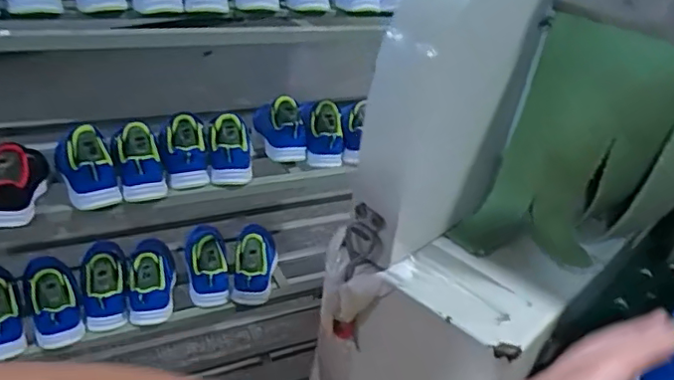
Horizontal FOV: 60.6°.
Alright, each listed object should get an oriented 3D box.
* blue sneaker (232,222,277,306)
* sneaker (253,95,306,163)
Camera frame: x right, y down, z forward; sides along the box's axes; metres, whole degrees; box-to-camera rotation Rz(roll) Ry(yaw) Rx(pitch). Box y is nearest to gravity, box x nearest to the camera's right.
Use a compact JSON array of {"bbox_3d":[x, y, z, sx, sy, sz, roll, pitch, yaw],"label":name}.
[{"bbox_3d":[-0.148,0.118,1.034,0.077,0.095,0.161,4,31,-4],"label":"blue sneaker"},{"bbox_3d":[-0.103,-0.120,0.984,0.067,0.081,0.159,-3,33,-17],"label":"sneaker"}]

